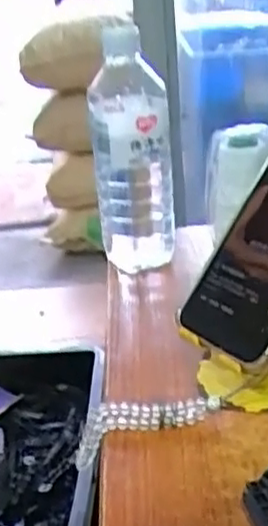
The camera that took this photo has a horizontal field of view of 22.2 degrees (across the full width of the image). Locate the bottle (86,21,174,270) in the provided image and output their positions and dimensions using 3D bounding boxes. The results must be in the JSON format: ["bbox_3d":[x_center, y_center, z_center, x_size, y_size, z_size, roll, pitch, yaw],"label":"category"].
[{"bbox_3d":[-0.002,-0.106,0.622,0.069,0.220,0.076,-5,-1,0],"label":"bottle"}]

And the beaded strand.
[{"bbox_3d":[0.006,0.104,0.437,0.099,0.032,0.019,-18,22,9],"label":"beaded strand"}]

